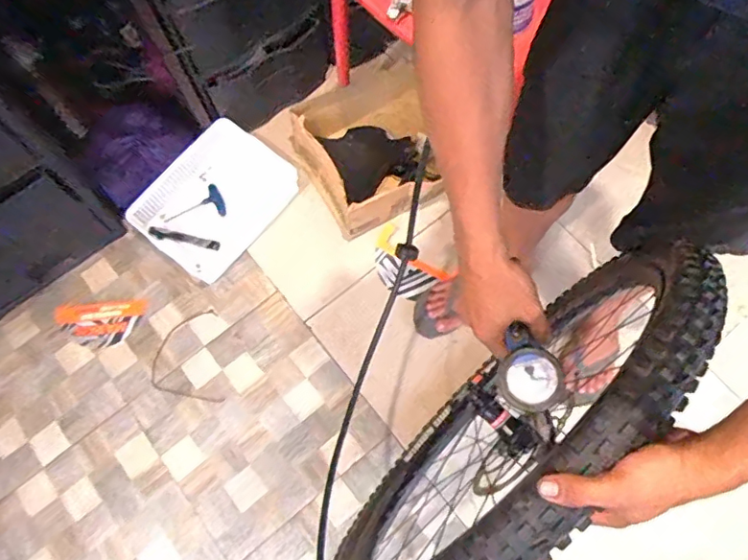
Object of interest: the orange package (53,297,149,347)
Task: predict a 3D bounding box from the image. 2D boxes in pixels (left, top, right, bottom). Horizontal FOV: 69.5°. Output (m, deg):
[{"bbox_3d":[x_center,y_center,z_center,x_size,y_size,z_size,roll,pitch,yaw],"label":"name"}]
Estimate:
[{"bbox_3d":[-0.628,0.101,1.228,0.206,0.009,0.104,-5,71,0],"label":"orange package"}]

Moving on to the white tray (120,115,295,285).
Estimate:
[{"bbox_3d":[-0.365,-0.187,1.260,0.247,0.092,0.337,36,76,13],"label":"white tray"}]

